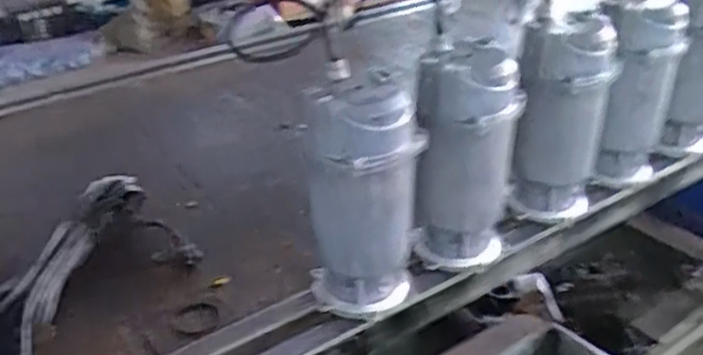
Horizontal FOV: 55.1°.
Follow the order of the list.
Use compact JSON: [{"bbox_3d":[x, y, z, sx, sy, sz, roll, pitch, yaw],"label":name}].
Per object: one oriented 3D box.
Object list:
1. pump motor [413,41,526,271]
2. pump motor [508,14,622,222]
[{"bbox_3d":[0.149,-0.015,0.882,0.121,0.287,0.122,4,30,11],"label":"pump motor"},{"bbox_3d":[0.297,-0.072,0.965,0.122,0.287,0.111,9,31,20],"label":"pump motor"}]

